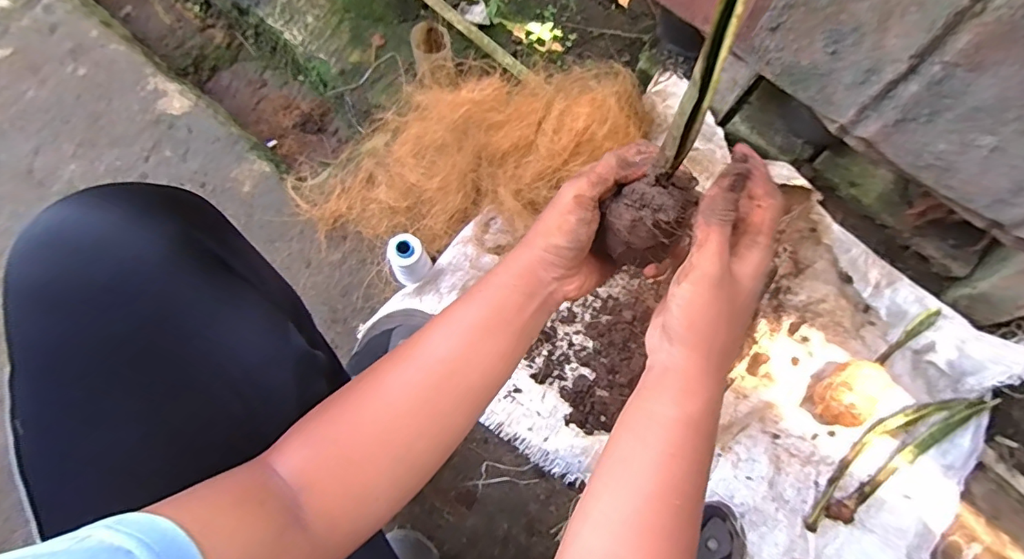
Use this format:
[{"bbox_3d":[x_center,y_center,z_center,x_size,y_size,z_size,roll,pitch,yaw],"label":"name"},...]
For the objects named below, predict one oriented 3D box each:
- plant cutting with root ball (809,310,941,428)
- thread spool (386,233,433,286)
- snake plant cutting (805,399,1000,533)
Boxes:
[{"bbox_3d":[0.561,0.123,0.747,0.264,0.064,0.070,-36,77,-10],"label":"plant cutting with root ball"},{"bbox_3d":[-0.153,-0.026,0.747,0.054,0.110,0.047,-30,75,-9],"label":"thread spool"},{"bbox_3d":[0.556,0.256,0.724,0.326,0.030,0.075,-34,76,-9],"label":"snake plant cutting"}]

